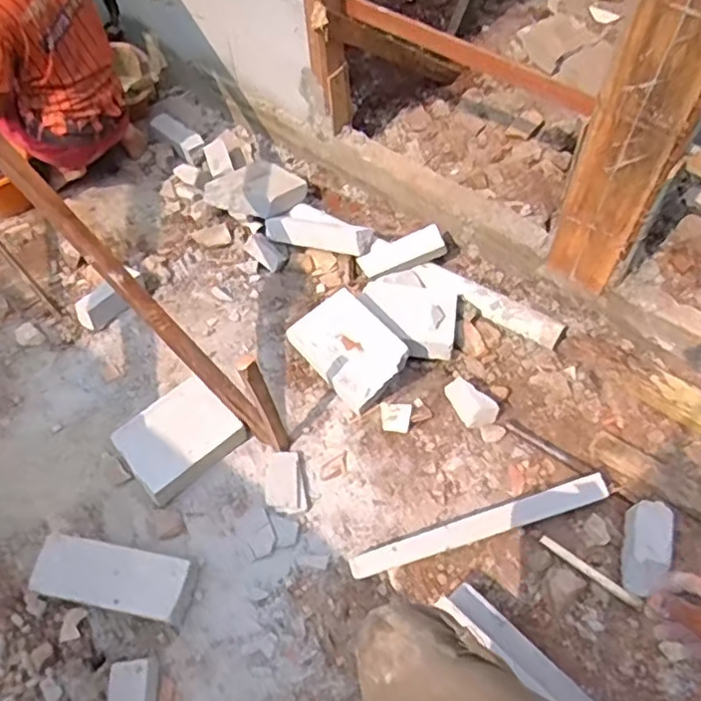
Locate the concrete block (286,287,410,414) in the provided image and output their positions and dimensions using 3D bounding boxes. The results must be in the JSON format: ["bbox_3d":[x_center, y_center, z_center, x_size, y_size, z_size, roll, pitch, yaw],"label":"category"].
[{"bbox_3d":[0.002,-0.007,1.693,0.195,0.085,0.297,-37,64,-17],"label":"concrete block"}]

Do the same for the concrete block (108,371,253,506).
[{"bbox_3d":[-0.415,0.209,1.593,0.257,0.090,0.214,-39,66,-19],"label":"concrete block"}]

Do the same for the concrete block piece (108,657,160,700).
[{"bbox_3d":[-0.432,0.682,1.311,0.091,0.097,0.122,-10,60,-3],"label":"concrete block piece"}]

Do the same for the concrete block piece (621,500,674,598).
[{"bbox_3d":[0.649,0.437,1.439,0.088,0.095,0.204,13,61,10],"label":"concrete block piece"}]

